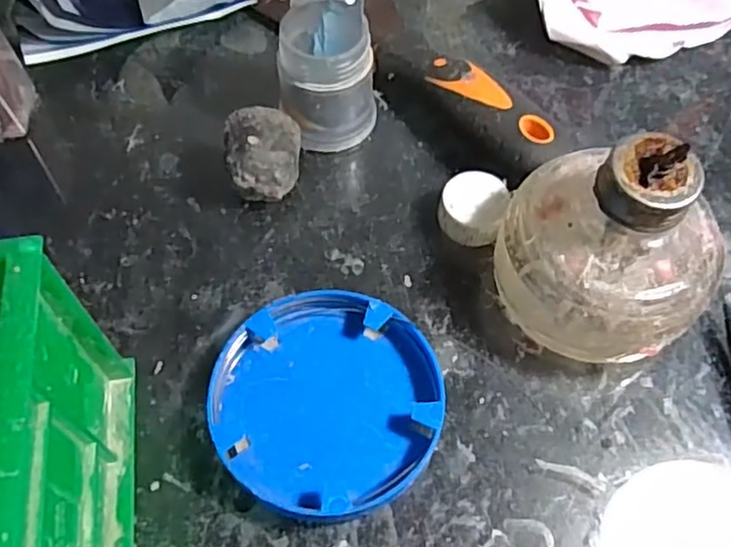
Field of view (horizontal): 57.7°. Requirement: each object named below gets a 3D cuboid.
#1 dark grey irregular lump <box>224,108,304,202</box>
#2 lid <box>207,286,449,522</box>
[{"bbox_3d":[-0.042,-0.047,0.278,0.029,0.033,0.030,-8,61,-5],"label":"dark grey irregular lump"},{"bbox_3d":[-0.013,0.045,0.237,0.078,0.016,0.078,0,61,-1],"label":"lid"}]

